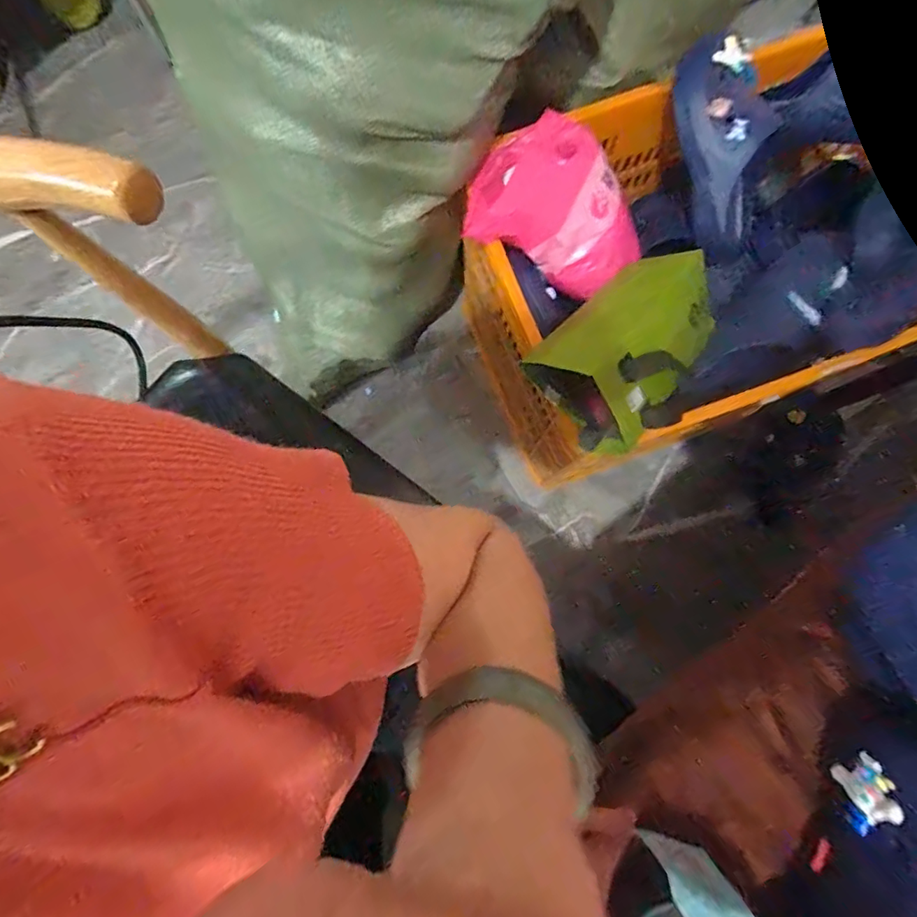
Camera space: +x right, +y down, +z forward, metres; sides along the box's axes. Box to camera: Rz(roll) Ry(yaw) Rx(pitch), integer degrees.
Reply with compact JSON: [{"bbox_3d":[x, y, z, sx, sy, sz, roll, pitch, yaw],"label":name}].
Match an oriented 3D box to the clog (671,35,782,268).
[{"bbox_3d":[0.358,-0.410,0.673,0.087,0.087,0.278,-13,106,-3],"label":"clog"}]

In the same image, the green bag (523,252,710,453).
[{"bbox_3d":[0.213,-0.145,0.585,0.153,0.091,0.266,40,81,7],"label":"green bag"}]

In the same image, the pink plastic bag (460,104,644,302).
[{"bbox_3d":[0.125,-0.341,0.664,0.221,0.118,0.182,4,79,0],"label":"pink plastic bag"}]

